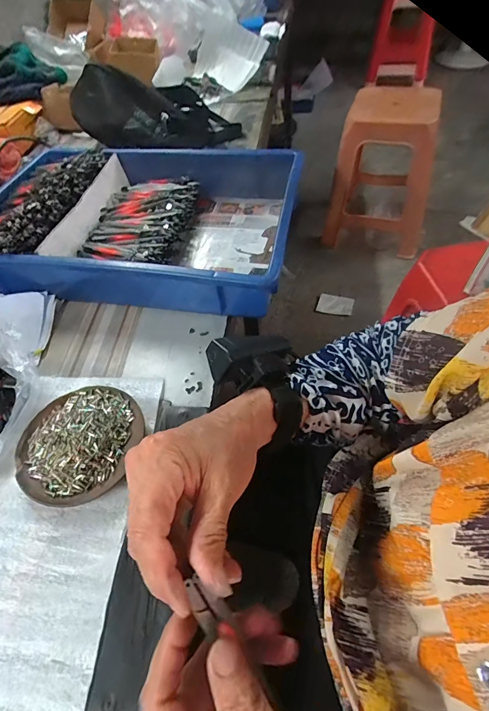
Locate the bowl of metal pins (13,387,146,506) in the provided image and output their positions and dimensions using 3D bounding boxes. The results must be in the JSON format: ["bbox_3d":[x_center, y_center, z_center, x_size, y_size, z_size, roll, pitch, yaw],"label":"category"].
[{"bbox_3d":[-0.156,0.078,0.345,0.105,0.025,0.110,-3,53,4],"label":"bowl of metal pins"}]

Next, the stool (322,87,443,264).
[{"bbox_3d":[0.509,-0.683,1.349,0.339,0.494,0.361,11,55,14],"label":"stool"}]

